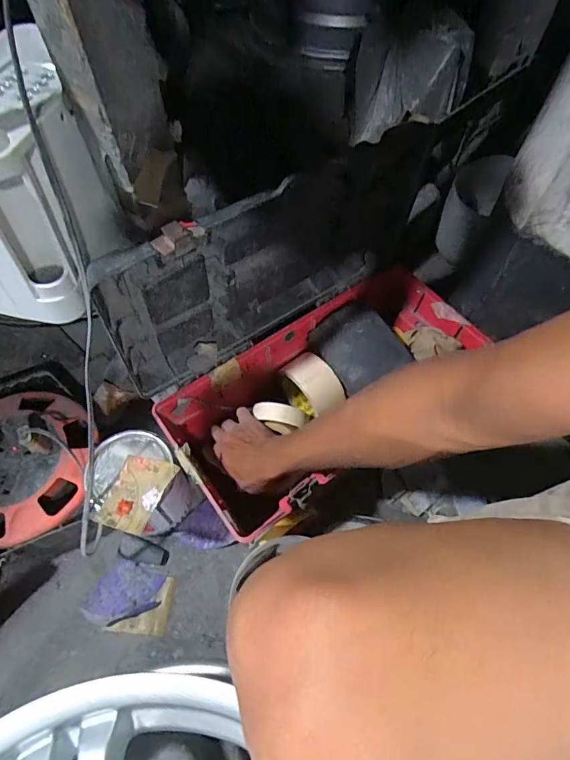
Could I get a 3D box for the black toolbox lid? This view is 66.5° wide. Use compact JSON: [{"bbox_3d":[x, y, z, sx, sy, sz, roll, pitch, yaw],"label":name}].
[{"bbox_3d":[-0.024,-0.124,0.495,0.362,0.209,0.043,-32,67,-18],"label":"black toolbox lid"}]

